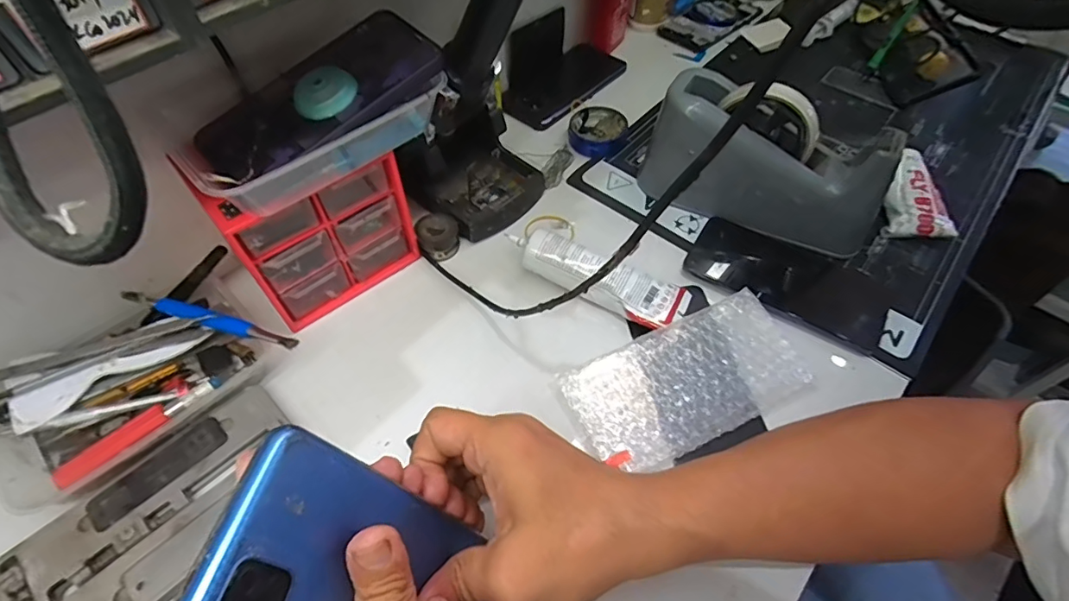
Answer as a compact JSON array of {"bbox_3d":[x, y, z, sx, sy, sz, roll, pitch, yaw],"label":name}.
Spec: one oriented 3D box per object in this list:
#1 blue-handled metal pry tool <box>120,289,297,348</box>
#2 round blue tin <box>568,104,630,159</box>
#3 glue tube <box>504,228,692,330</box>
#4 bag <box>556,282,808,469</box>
[{"bbox_3d":[-0.236,0.013,0.372,0.136,0.011,0.012,14,56,9],"label":"blue-handled metal pry tool"},{"bbox_3d":[0.068,-0.184,0.549,0.060,0.023,0.065,1,55,-1],"label":"round blue tin"},{"bbox_3d":[0.052,-0.025,0.432,0.157,0.039,0.052,25,58,16],"label":"glue tube"},{"bbox_3d":[0.113,0.059,0.379,0.174,0.026,0.082,-21,58,-15],"label":"bag"}]

